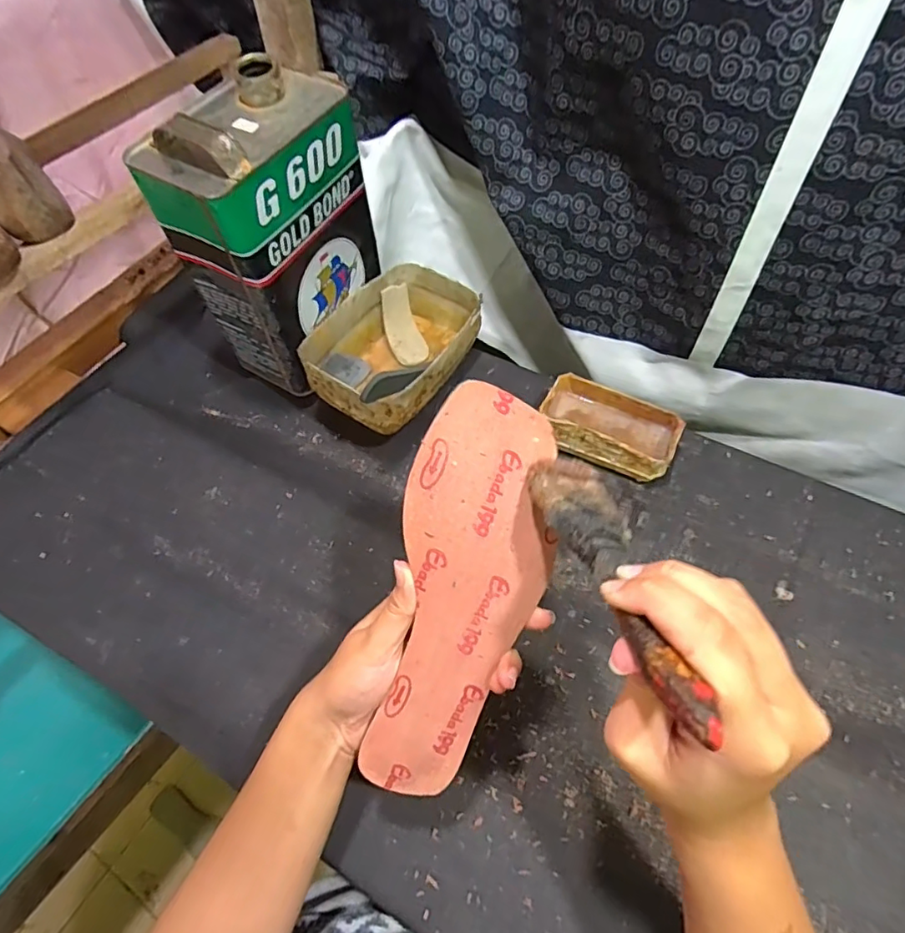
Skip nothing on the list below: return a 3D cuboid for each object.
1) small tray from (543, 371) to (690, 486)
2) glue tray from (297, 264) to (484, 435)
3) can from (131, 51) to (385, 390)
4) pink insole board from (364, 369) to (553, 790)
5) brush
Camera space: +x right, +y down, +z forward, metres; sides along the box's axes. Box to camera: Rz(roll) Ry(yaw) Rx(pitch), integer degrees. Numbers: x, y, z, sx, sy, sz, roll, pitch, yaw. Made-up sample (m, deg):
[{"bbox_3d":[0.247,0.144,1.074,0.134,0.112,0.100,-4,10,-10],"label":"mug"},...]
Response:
[{"bbox_3d":[0.151,-0.036,0.530,0.124,0.044,0.072,24,61,17],"label":"small tray"},{"bbox_3d":[-0.058,-0.126,0.571,0.123,0.075,0.184,31,63,20],"label":"glue tray"},{"bbox_3d":[-0.163,-0.215,0.519,0.108,0.225,0.163,24,60,16],"label":"can"},{"bbox_3d":[0.006,0.076,0.305,0.079,0.018,0.233,9,98,-4],"label":"pink insole board"},{"bbox_3d":[0.066,0.039,0.232,0.041,0.013,0.156,-8,32,-3],"label":"brush"}]

